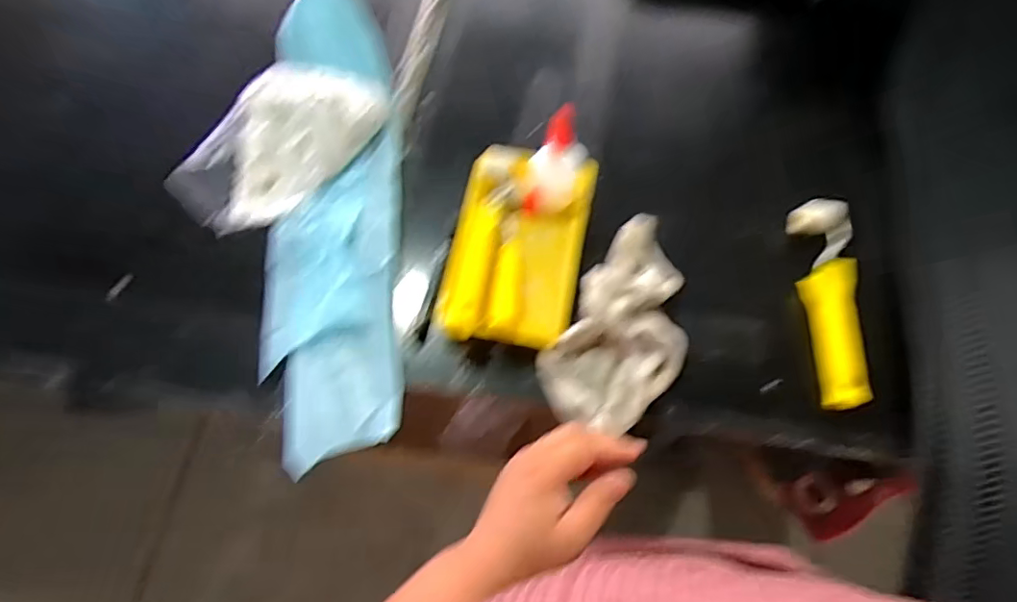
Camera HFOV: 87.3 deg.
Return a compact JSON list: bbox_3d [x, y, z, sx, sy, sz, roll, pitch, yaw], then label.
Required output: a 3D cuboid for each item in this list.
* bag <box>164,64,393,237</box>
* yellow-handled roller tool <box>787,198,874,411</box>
[{"bbox_3d":[-0.237,-0.174,0.565,0.110,0.059,0.228,32,70,16],"label":"bag"},{"bbox_3d":[0.312,-0.005,0.508,0.043,0.029,0.208,2,65,4],"label":"yellow-handled roller tool"}]

